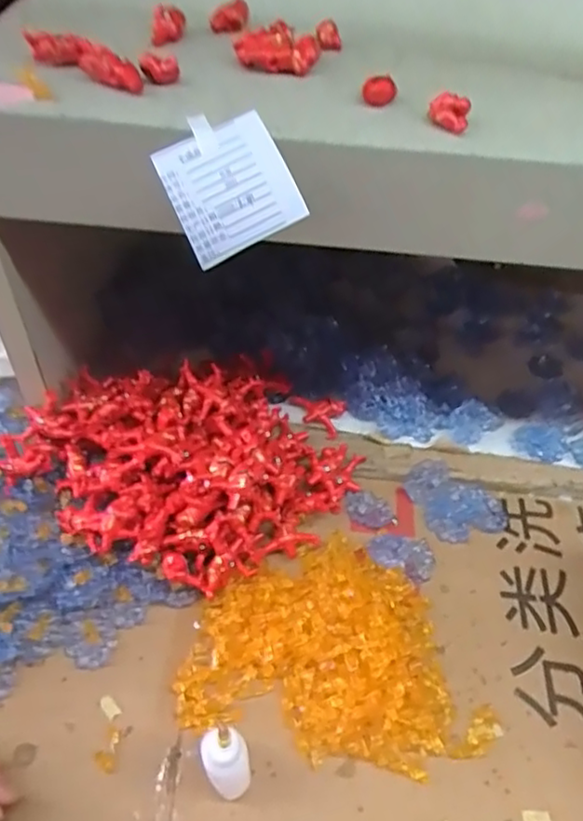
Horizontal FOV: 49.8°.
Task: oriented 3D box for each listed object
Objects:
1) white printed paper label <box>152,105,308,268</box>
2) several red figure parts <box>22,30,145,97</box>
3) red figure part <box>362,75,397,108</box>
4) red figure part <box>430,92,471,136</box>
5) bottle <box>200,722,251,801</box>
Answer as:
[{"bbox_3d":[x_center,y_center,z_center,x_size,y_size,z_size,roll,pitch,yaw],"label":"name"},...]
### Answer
[{"bbox_3d":[-0.032,-0.112,0.308,0.057,0.064,0.012,-27,10,4],"label":"white printed paper label"},{"bbox_3d":[-0.111,-0.187,0.335,0.076,0.021,0.015,27,53,18],"label":"several red figure parts"},{"bbox_3d":[0.046,-0.167,0.330,0.016,0.016,0.016,11,49,5],"label":"red figure part"},{"bbox_3d":[0.080,-0.152,0.319,0.020,0.014,0.017,15,50,9],"label":"red figure part"},{"bbox_3d":[-0.035,0.190,0.341,0.025,0.070,0.024,-1,49,-5],"label":"bottle"}]

